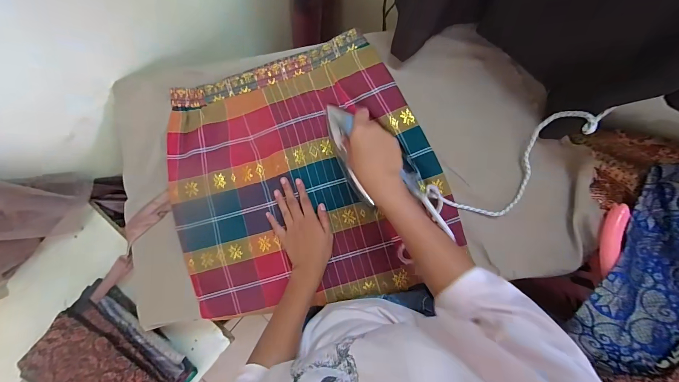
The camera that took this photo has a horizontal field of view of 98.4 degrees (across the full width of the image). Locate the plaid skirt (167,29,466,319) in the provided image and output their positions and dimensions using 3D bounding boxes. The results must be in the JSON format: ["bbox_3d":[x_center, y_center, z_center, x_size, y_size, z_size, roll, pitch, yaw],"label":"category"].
[{"bbox_3d":[-0.065,-0.017,0.516,0.461,0.031,0.429,-16,85,2],"label":"plaid skirt"}]

